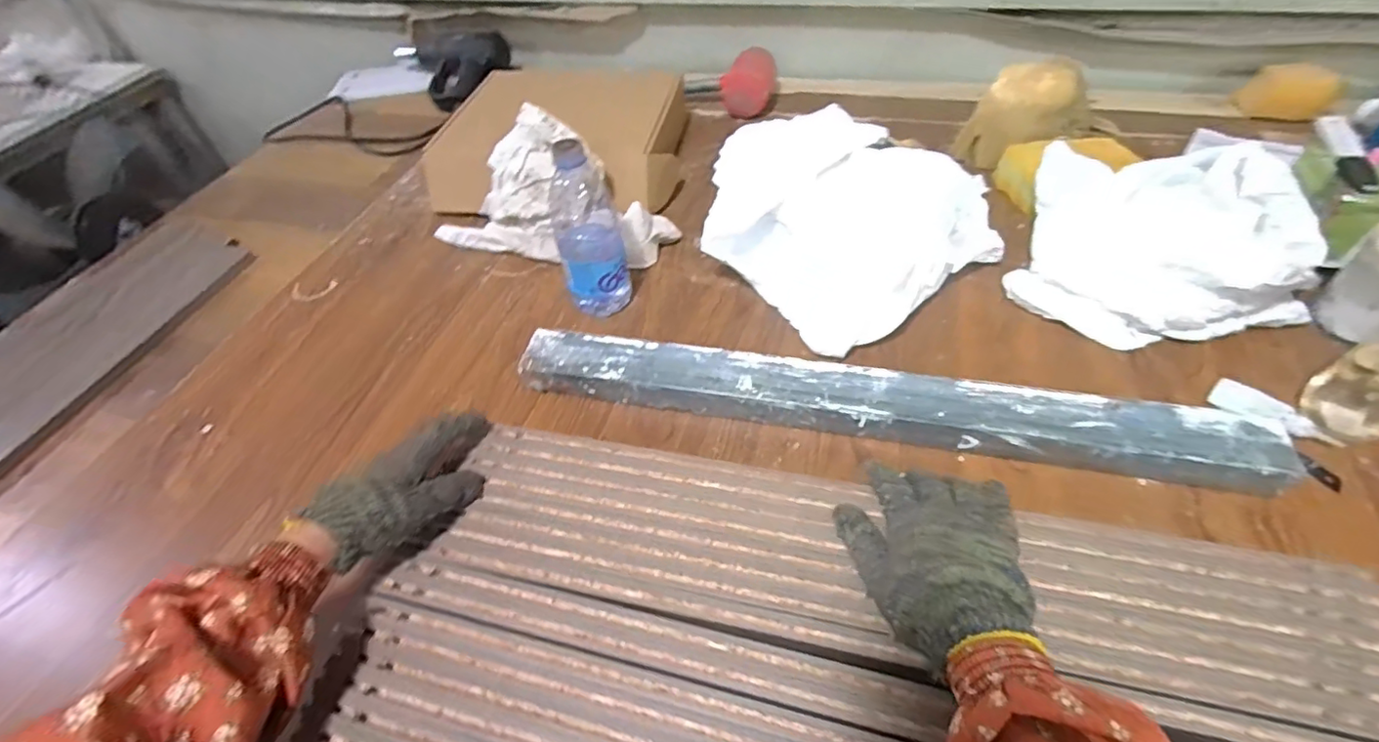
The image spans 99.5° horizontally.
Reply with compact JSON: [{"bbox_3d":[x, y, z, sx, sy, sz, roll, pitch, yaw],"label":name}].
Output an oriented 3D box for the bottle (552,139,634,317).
[{"bbox_3d":[-0.107,-0.142,0.617,0.067,0.187,0.055,-14,49,-7],"label":"bottle"}]

